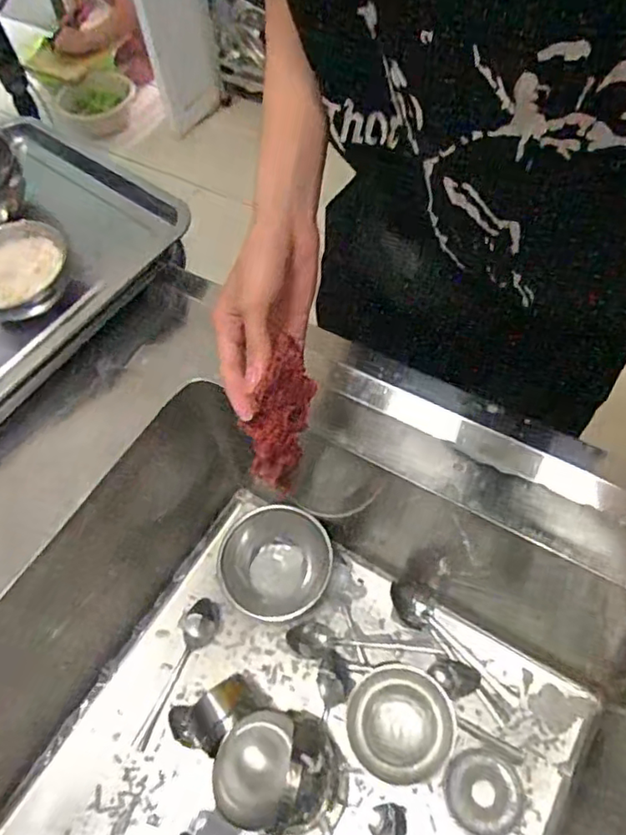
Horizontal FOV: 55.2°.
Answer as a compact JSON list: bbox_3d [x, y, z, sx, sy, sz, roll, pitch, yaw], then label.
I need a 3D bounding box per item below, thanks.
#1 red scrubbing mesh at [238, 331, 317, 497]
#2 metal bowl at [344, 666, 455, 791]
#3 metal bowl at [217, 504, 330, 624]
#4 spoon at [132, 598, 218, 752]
[{"bbox_3d":[-0.026,0.000,0.449,0.038,0.042,0.112,9,94,10],"label":"red scrubbing mesh"},{"bbox_3d":[0.091,0.324,0.637,0.105,0.049,0.109,-2,58,3],"label":"metal bowl"},{"bbox_3d":[-0.049,0.170,0.730,0.132,0.056,0.133,-2,58,3],"label":"metal bowl"},{"bbox_3d":[-0.155,0.298,0.698,0.037,0.013,0.170,15,60,13],"label":"spoon"}]

